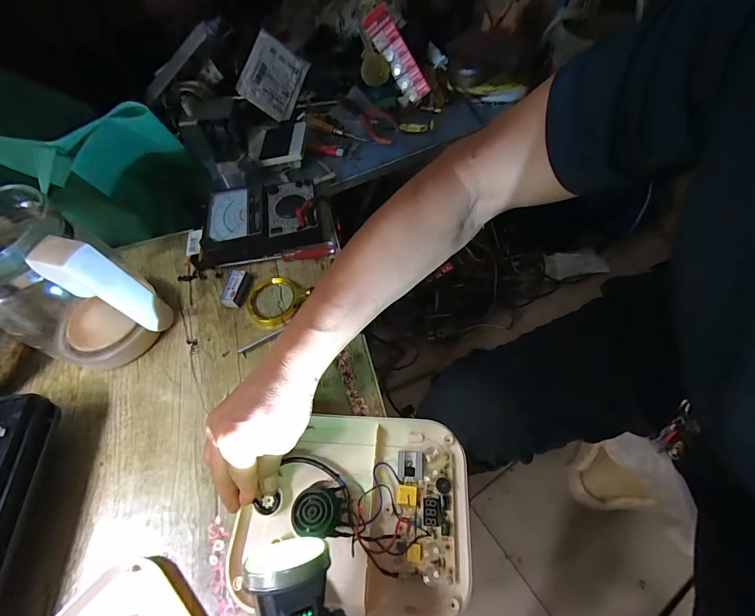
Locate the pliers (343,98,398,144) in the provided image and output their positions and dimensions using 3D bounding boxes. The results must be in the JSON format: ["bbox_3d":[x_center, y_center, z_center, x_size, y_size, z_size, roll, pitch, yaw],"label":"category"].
[{"bbox_3d":[-0.010,-0.376,0.721,0.053,0.018,0.165,-27,59,-13],"label":"pliers"}]

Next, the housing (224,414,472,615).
[{"bbox_3d":[-0.024,0.185,0.345,0.216,0.048,0.166,2,57,6],"label":"housing"}]

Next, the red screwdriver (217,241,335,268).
[{"bbox_3d":[-0.145,-0.073,0.532,0.169,0.022,0.017,-8,56,-1],"label":"red screwdriver"}]

